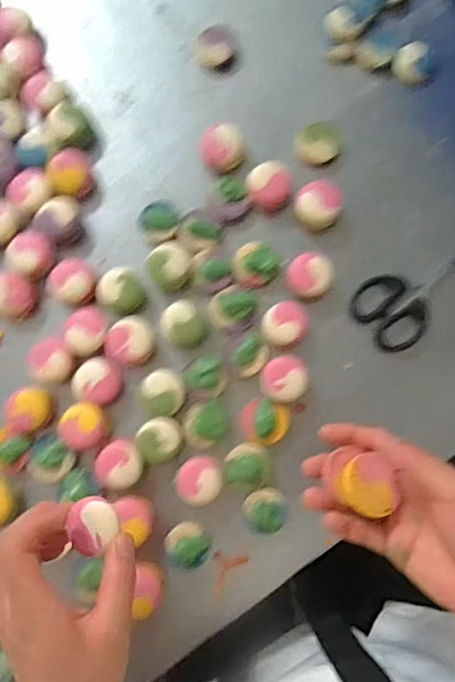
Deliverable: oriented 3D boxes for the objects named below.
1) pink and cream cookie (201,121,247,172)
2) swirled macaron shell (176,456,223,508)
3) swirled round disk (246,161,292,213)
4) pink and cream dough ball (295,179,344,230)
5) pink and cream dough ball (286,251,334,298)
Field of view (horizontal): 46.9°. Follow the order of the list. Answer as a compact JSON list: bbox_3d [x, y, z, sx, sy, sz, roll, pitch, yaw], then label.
[{"bbox_3d":[-0.003,-0.172,0.470,0.039,0.027,0.034,-13,83,0],"label":"pink and cream cookie"},{"bbox_3d":[-0.022,0.114,0.425,0.036,0.013,0.037,-7,83,1],"label":"swirled macaron shell"},{"bbox_3d":[0.037,-0.136,0.463,0.039,0.025,0.033,22,84,4],"label":"swirled round disk"},{"bbox_3d":[0.081,-0.119,0.461,0.043,0.023,0.038,-7,83,1],"label":"pink and cream dough ball"},{"bbox_3d":[0.071,-0.056,0.455,0.038,0.023,0.038,0,83,1],"label":"pink and cream dough ball"}]

